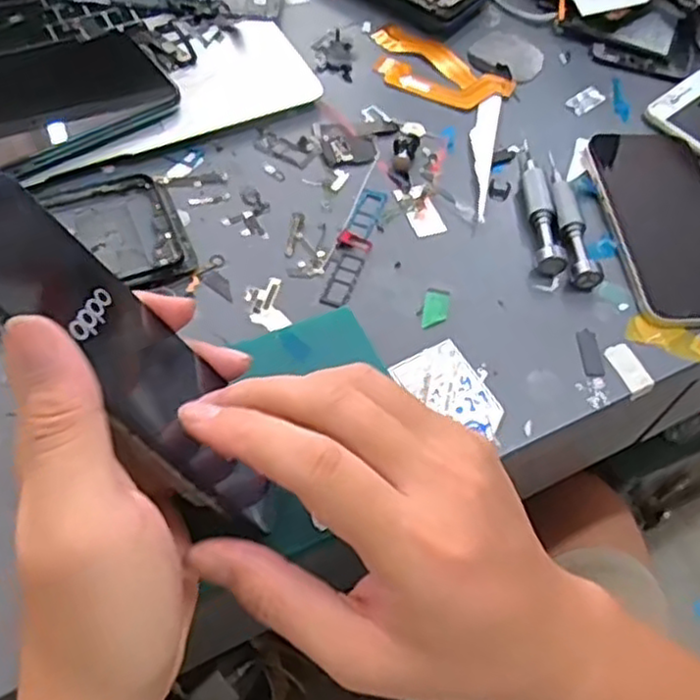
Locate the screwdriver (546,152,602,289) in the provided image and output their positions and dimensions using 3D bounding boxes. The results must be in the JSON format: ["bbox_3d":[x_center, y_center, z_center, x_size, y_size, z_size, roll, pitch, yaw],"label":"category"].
[{"bbox_3d":[0.130,-0.081,0.431,0.015,0.012,0.105,-1,56,-6],"label":"screwdriver"}]

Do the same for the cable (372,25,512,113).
[{"bbox_3d":[0.057,-0.197,0.508,0.110,0.005,0.055,33,60,16],"label":"cable"}]

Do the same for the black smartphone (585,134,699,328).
[{"bbox_3d":[0.194,-0.079,0.437,0.073,0.008,0.153,-3,57,-7],"label":"black smartphone"}]

